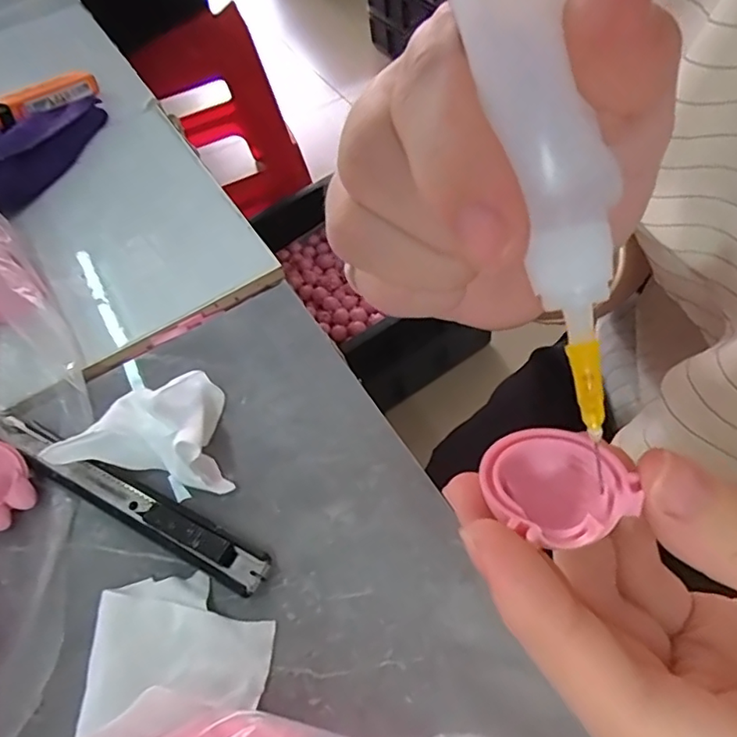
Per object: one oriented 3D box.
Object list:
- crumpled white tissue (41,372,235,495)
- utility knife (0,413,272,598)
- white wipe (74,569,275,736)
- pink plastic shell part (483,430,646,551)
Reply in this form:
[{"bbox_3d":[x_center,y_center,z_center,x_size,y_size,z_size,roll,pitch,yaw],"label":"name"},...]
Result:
[{"bbox_3d":[-0.081,0.020,0.217,0.066,0.027,0.045,9,56,15],"label":"crumpled white tissue"},{"bbox_3d":[-0.094,0.046,0.210,0.135,0.010,0.014,22,60,22],"label":"utility knife"},{"bbox_3d":[-0.062,0.088,0.179,0.059,0.007,0.048,-18,54,-4],"label":"white wipe"},{"bbox_3d":[0.040,0.025,0.123,0.030,0.011,0.028,-1,48,2],"label":"pink plastic shell part"}]

